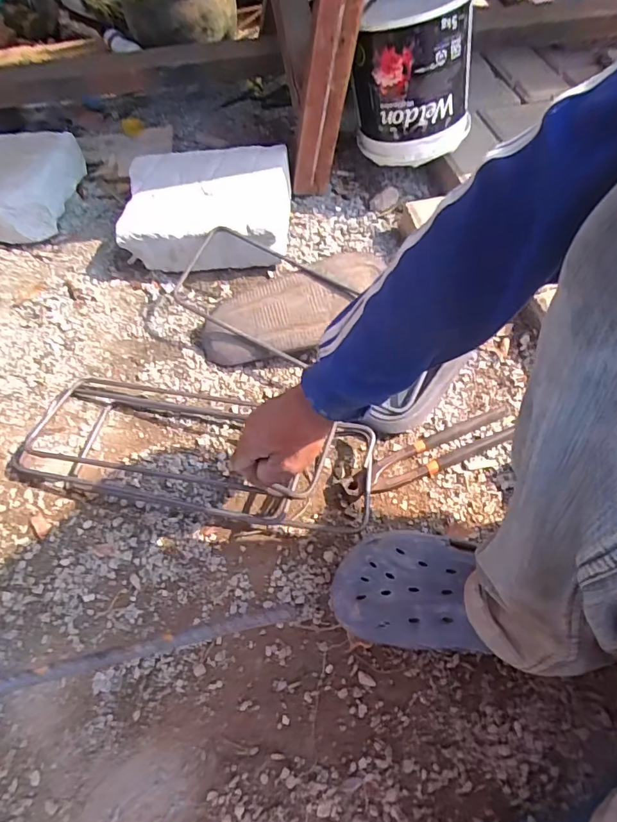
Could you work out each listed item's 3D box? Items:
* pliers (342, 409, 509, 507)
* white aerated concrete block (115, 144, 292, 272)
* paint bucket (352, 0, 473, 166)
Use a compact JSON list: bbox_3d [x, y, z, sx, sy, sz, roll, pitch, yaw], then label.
[{"bbox_3d":[0.144,0.050,0.567,0.231,0.018,0.047,-21,59,-12],"label":"pliers"},{"bbox_3d":[-0.152,-0.308,0.739,0.236,0.097,0.189,2,57,2],"label":"white aerated concrete block"},{"bbox_3d":[0.160,-0.528,0.740,0.181,0.183,0.193,1,57,1],"label":"paint bucket"}]

